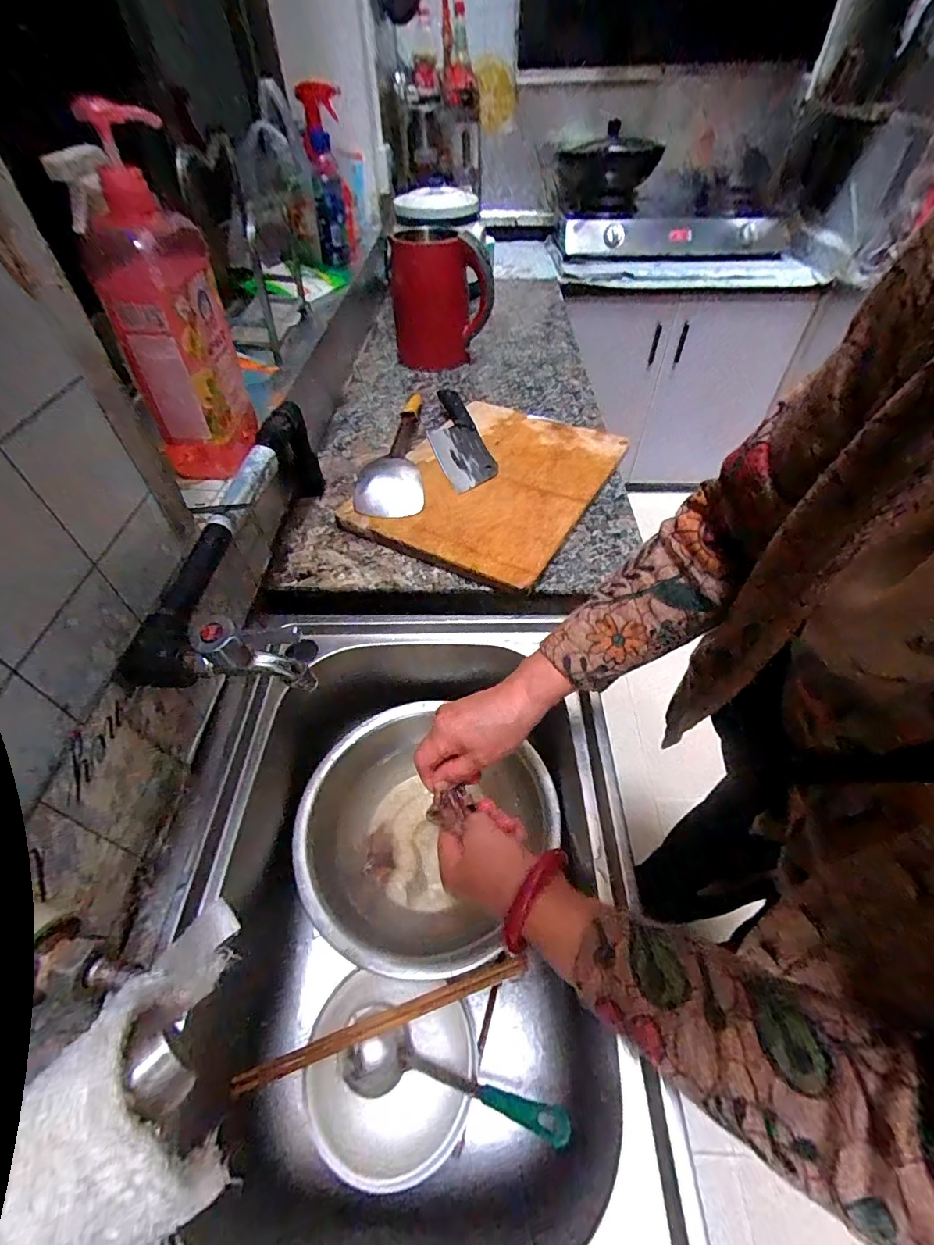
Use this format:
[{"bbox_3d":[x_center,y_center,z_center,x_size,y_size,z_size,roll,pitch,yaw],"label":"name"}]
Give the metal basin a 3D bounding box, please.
[{"bbox_3d":[-0.057,0.238,0.545,0.260,0.076,0.252,0,49,0],"label":"metal basin"}]

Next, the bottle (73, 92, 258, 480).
[{"bbox_3d":[-0.288,-0.295,0.466,0.093,0.267,0.115,-14,50,-12],"label":"bottle"}]

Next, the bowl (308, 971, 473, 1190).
[{"bbox_3d":[-0.067,0.388,0.415,0.141,0.038,0.129,3,49,2],"label":"bowl"}]

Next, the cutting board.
[{"bbox_3d":[0.044,-0.221,0.721,0.291,0.019,0.395,23,53,19],"label":"cutting board"}]

